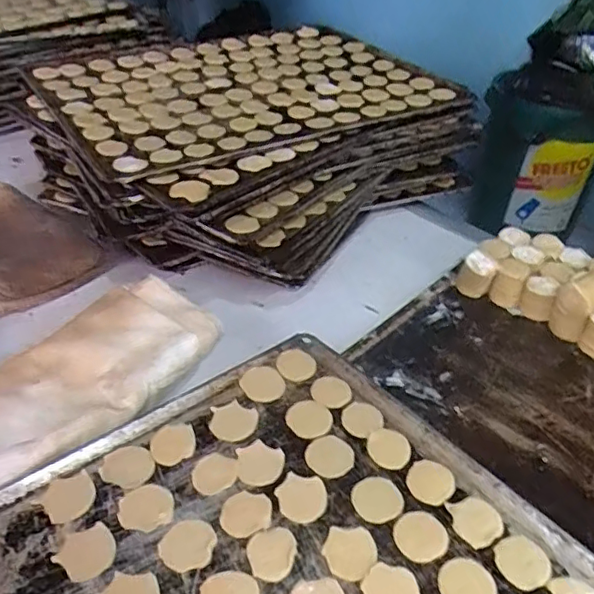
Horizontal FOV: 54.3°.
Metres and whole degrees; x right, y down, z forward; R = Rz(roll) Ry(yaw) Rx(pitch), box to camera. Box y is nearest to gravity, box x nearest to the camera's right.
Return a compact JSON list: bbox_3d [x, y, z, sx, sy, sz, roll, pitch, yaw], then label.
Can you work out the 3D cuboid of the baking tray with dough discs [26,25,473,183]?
[{"bbox_3d":[-0.063,-0.259,0.701,0.446,0.026,0.328,-22,44,-27],"label":"baking tray with dough discs"}]

